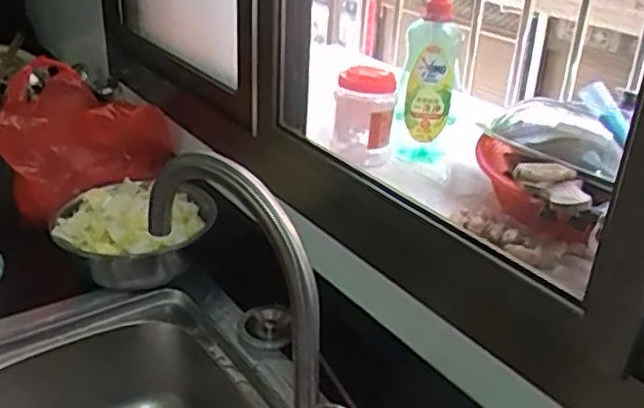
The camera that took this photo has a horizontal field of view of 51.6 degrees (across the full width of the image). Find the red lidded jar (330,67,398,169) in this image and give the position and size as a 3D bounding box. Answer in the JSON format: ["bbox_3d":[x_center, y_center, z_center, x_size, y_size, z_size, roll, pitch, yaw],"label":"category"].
[{"bbox_3d":[0.057,-0.120,0.933,0.083,0.145,0.079,3,28,3],"label":"red lidded jar"}]

